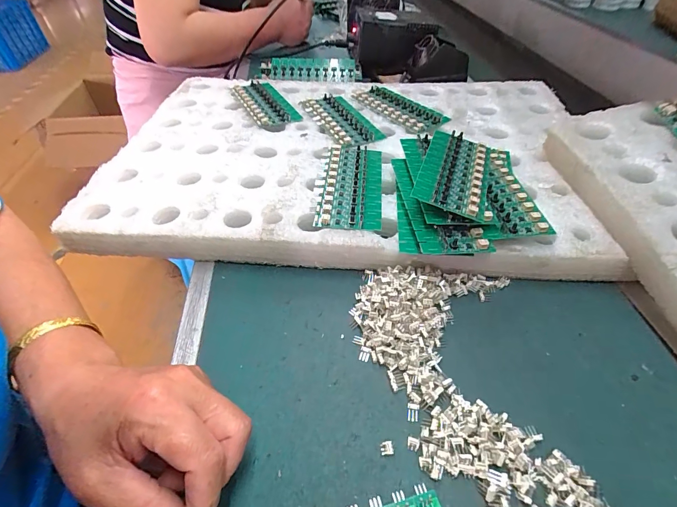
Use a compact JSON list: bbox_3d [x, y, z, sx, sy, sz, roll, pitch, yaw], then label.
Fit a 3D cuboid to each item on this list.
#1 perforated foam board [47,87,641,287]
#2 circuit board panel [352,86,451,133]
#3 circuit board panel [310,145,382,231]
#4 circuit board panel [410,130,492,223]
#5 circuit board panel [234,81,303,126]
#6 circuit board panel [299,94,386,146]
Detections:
[{"bbox_3d":[0.014,-0.124,0.447,0.551,0.049,0.377,1,45,1],"label":"perforated foam board"},{"bbox_3d":[0.082,-0.203,0.500,0.060,0.009,0.135,-29,52,-26],"label":"circuit board panel"},{"bbox_3d":[0.011,-0.076,0.379,0.066,0.007,0.142,4,45,4],"label":"circuit board panel"},{"bbox_3d":[0.113,-0.082,0.347,0.062,0.007,0.135,20,46,8],"label":"circuit board panel"},{"bbox_3d":[-0.104,-0.216,0.513,0.059,0.012,0.136,-19,48,-18],"label":"circuit board panel"},{"bbox_3d":[0.003,-0.180,0.477,0.064,0.009,0.134,-19,48,-18],"label":"circuit board panel"}]

